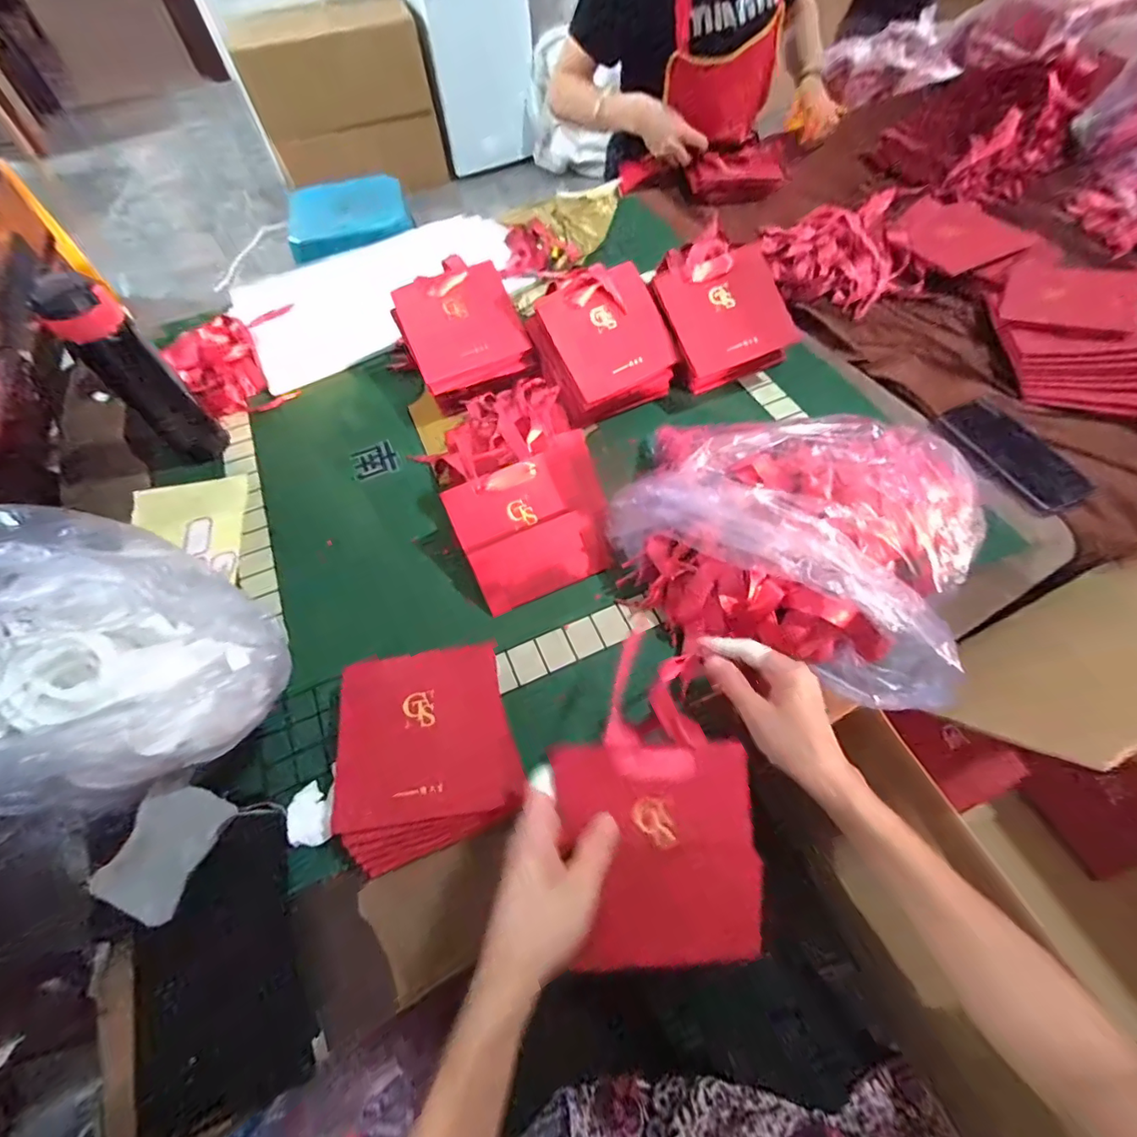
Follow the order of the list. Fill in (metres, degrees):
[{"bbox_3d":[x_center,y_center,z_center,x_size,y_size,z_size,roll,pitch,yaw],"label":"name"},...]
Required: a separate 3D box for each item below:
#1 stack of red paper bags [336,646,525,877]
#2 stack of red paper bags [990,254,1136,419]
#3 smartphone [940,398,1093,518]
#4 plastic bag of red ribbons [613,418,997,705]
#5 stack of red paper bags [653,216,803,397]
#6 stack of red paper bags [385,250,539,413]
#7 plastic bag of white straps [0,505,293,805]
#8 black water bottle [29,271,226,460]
[{"bbox_3d":[-0.124,0.155,0.444,0.147,0.045,0.160,-15,60,-7],"label":"stack of red paper bags"},{"bbox_3d":[0.653,-0.305,0.658,0.162,0.061,0.240,11,60,8],"label":"stack of red paper bags"},{"bbox_3d":[0.509,-0.133,0.582,0.090,0.012,0.158,-20,61,-10],"label":"smartphone"},{"bbox_3d":[0.200,-0.030,0.484,0.317,0.115,0.252,17,61,12],"label":"plastic bag of red ribbons"},{"bbox_3d":[0.188,-0.336,0.657,0.142,0.071,0.199,-26,82,2],"label":"stack of red paper bags"},{"bbox_3d":[-0.134,-0.303,0.647,0.140,0.041,0.172,-24,93,-6],"label":"stack of red paper bags"},{"bbox_3d":[-0.382,0.046,0.341,0.255,0.181,0.221,-22,61,-11],"label":"plastic bag of white straps"},{"bbox_3d":[-0.467,-0.210,0.557,0.058,0.204,0.063,39,68,22],"label":"black water bottle"}]

